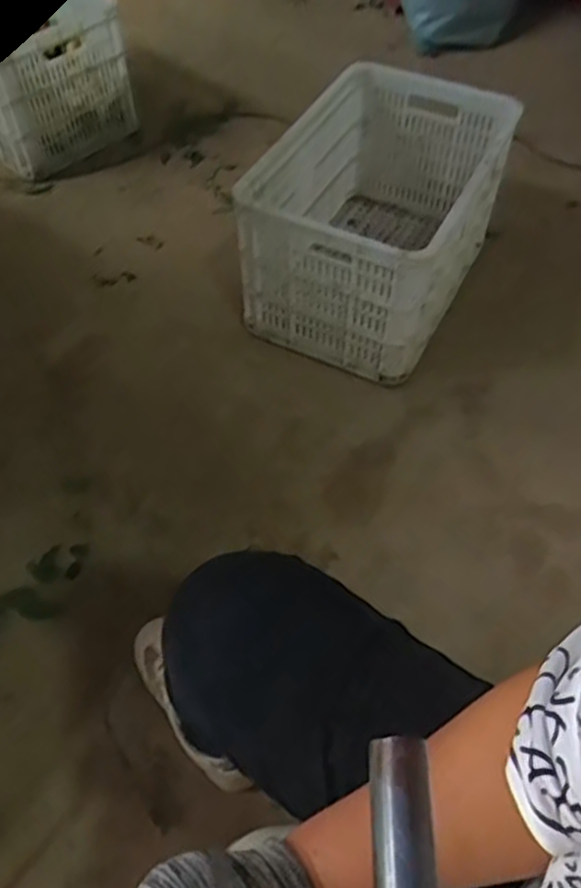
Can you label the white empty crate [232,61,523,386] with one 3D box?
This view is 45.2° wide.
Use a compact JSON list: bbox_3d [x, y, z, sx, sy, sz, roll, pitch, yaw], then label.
[{"bbox_3d":[0.164,-0.422,1.336,0.364,0.308,0.514,22,57,14],"label":"white empty crate"}]

